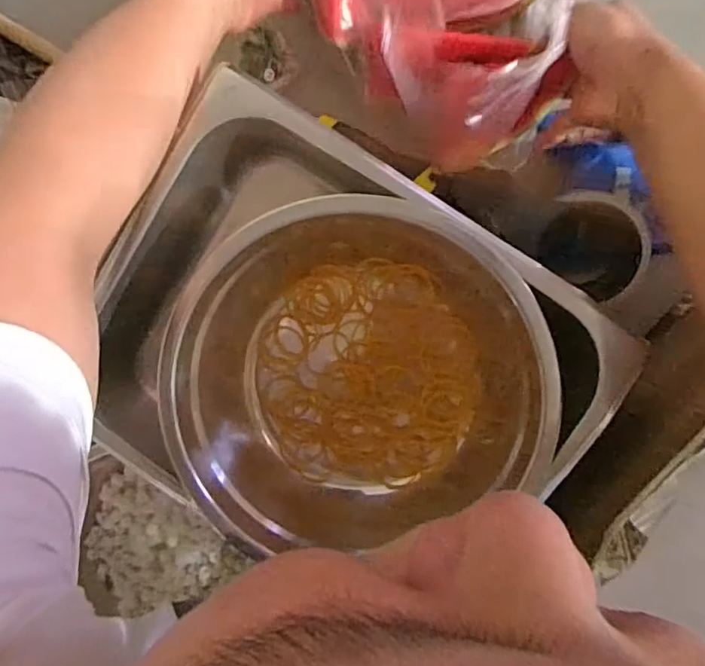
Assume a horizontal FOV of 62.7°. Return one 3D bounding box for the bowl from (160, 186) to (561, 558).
[{"bbox_3d":[0.009,0.035,0.410,0.257,0.079,0.247,1,95,6],"label":"bowl"}]

